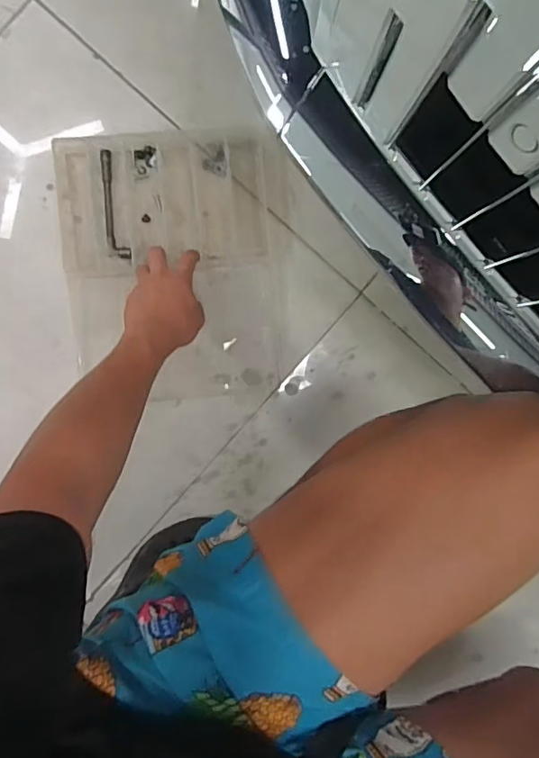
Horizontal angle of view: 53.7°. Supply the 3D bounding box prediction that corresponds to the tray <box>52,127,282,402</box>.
[{"bbox_3d":[-0.129,-0.153,0.727,0.288,0.026,0.352,-3,94,0],"label":"tray"}]

